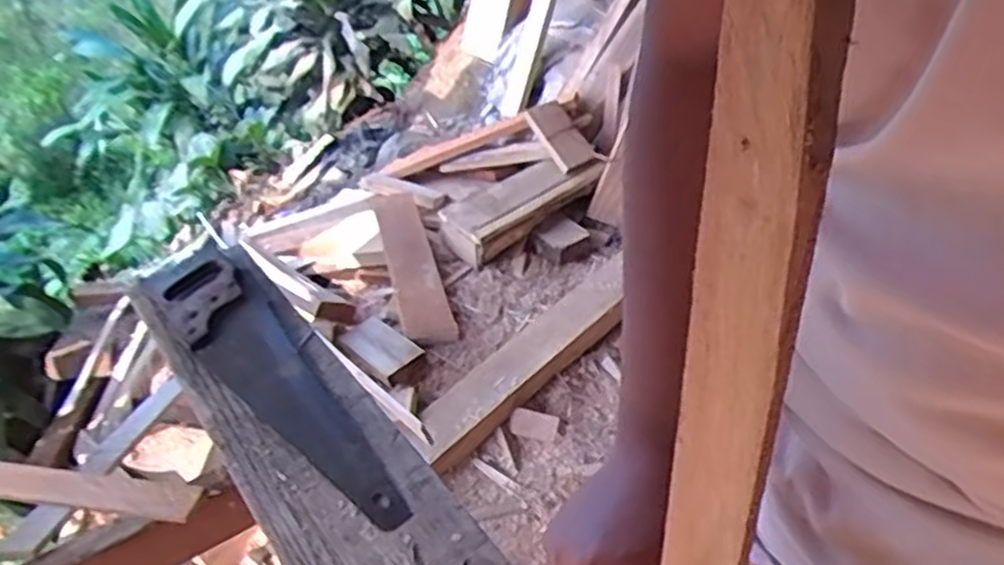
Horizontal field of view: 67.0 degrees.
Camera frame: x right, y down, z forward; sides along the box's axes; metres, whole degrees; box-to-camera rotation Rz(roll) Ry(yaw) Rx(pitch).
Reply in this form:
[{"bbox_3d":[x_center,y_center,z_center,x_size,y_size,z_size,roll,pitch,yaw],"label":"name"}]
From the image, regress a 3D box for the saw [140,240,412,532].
[{"bbox_3d":[-0.249,0.087,0.839,0.138,0.031,0.516,-31,46,-27],"label":"saw"}]

